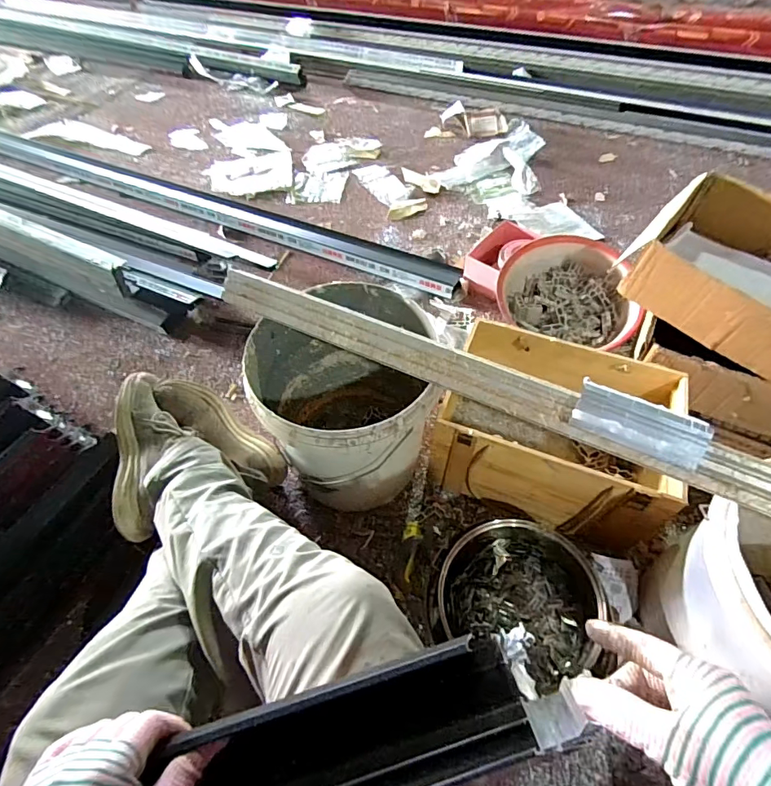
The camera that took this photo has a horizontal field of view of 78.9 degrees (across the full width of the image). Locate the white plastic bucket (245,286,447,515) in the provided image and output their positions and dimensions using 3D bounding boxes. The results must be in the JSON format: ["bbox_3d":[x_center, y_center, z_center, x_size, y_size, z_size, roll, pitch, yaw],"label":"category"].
[{"bbox_3d":[-0.061,0.032,0.815,0.274,0.314,0.287,-1,53,1],"label":"white plastic bucket"}]

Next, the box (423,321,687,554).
[{"bbox_3d":[0.307,0.074,0.838,0.394,0.210,0.265,17,57,13],"label":"box"}]

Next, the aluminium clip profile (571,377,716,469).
[{"bbox_3d":[0.297,0.031,0.547,0.157,0.036,0.057,22,57,18],"label":"aluminium clip profile"}]

